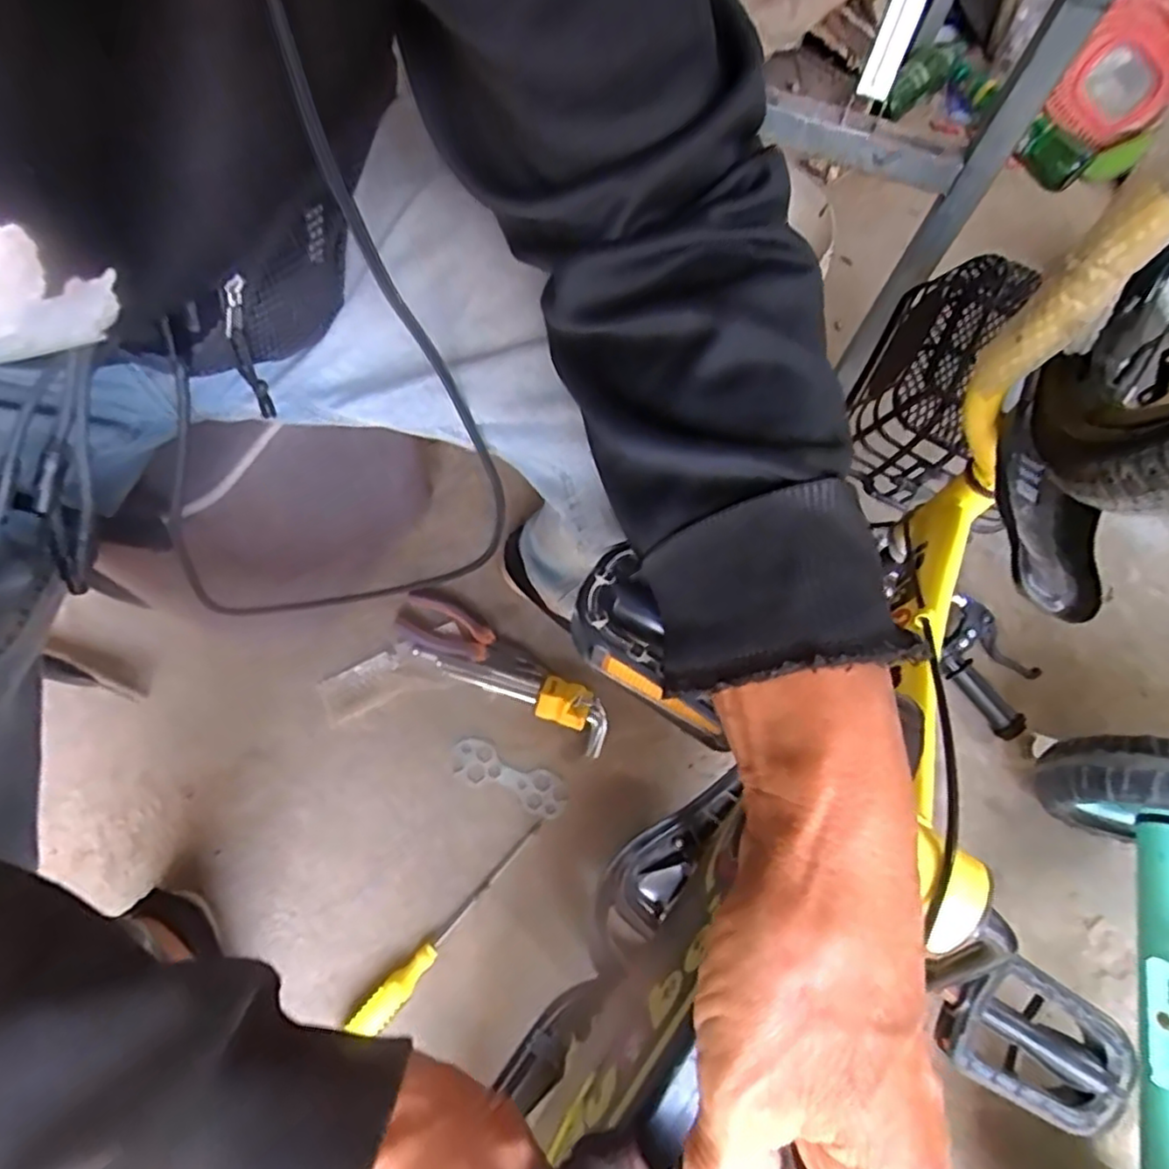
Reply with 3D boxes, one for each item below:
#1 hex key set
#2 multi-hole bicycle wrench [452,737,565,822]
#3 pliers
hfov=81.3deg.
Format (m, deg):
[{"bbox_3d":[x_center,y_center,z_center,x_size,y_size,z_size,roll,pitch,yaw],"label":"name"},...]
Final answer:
[{"bbox_3d":[-0.076,0.106,0.718,0.218,0.031,0.058,24,68,5],"label":"hex key set"},{"bbox_3d":[-0.078,0.198,0.700,0.125,0.004,0.044,26,77,5],"label":"multi-hole bicycle wrench"},{"bbox_3d":[-0.121,0.060,0.745,0.172,0.011,0.056,23,68,5],"label":"pliers"}]

